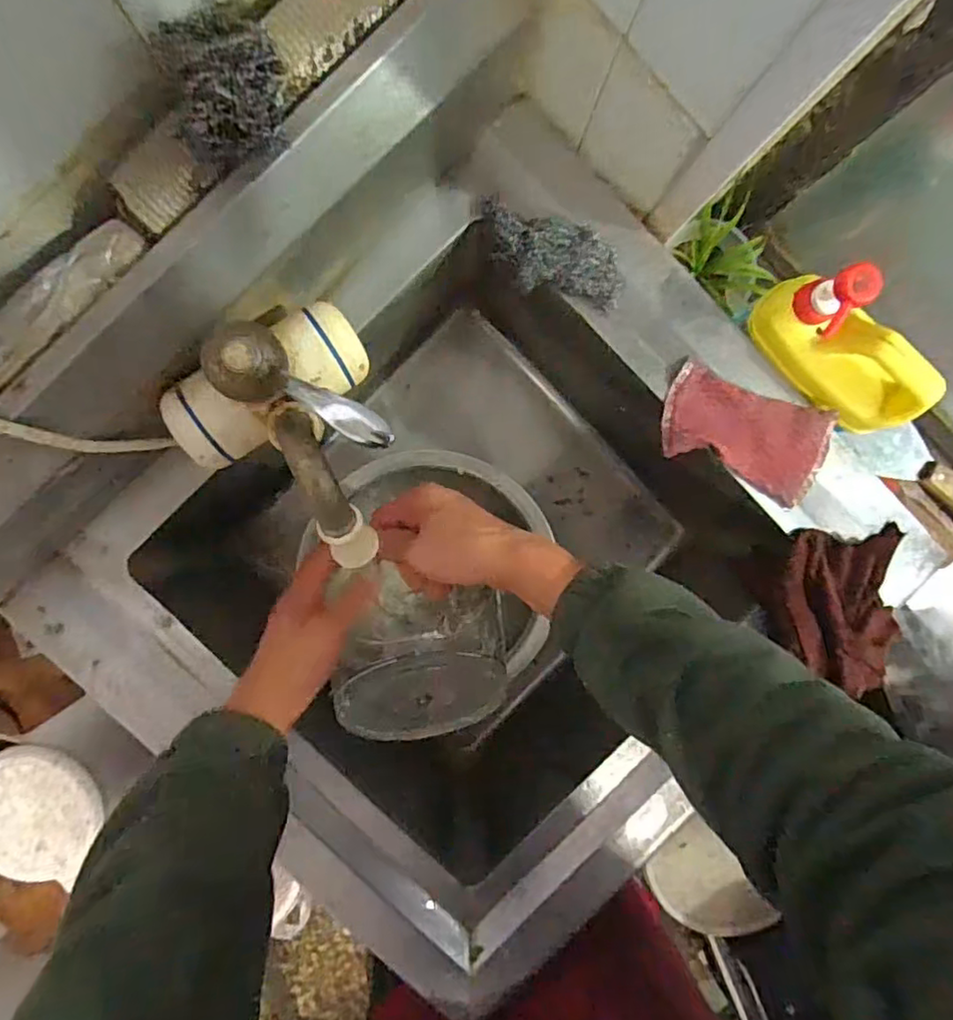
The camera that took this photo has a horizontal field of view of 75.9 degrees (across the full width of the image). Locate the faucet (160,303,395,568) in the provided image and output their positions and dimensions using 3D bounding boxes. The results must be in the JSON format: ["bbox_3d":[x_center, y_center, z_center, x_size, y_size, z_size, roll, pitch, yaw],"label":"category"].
[{"bbox_3d":[-0.122,-0.039,0.386,0.137,0.103,0.171,-23,94,-3],"label":"faucet"}]

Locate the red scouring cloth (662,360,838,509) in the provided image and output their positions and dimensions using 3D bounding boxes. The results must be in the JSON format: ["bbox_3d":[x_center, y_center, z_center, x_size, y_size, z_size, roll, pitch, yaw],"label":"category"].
[{"bbox_3d":[0.228,-0.063,0.522,0.138,0.011,0.081,20,112,4],"label":"red scouring cloth"}]

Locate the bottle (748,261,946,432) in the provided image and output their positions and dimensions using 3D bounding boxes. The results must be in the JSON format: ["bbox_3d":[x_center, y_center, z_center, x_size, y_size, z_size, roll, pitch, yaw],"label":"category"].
[{"bbox_3d":[0.291,-0.122,0.469,0.053,0.104,0.143,-43,95,-1],"label":"bottle"}]

